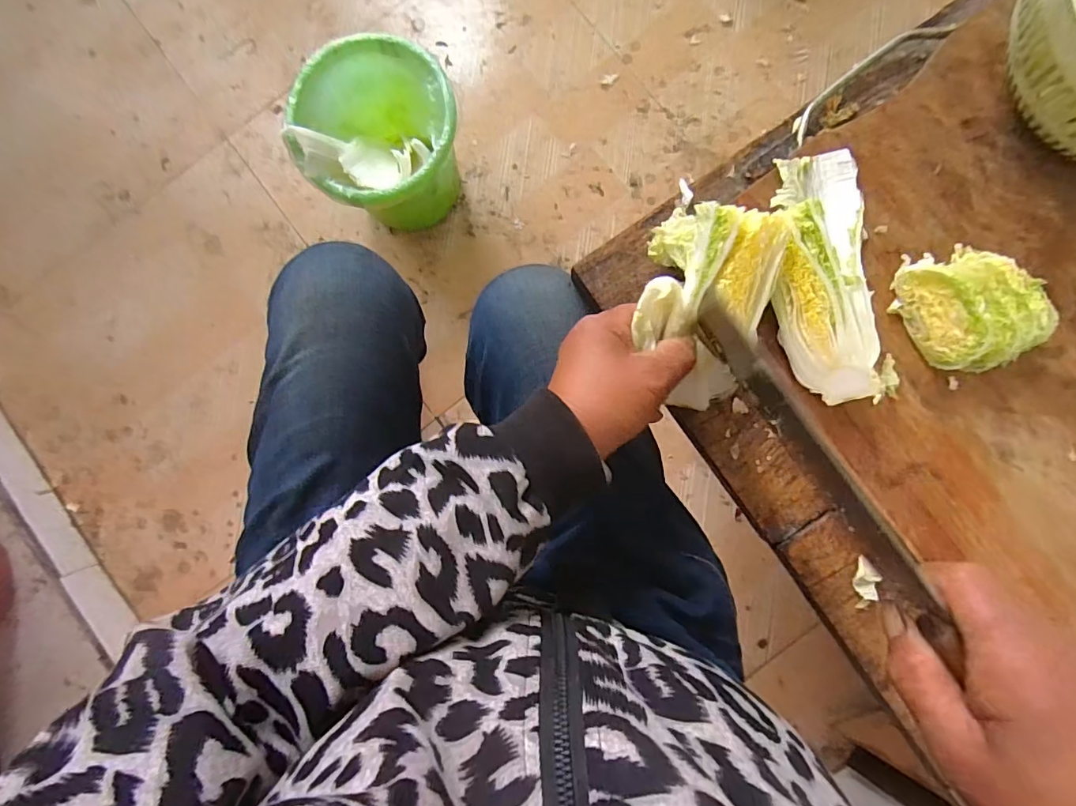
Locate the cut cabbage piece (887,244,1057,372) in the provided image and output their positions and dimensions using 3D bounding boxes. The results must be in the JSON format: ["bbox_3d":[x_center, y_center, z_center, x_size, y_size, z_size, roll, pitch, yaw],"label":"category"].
[{"bbox_3d":[0.274,-0.064,0.314,0.067,0.035,0.080,-32,86,3],"label":"cut cabbage piece"}]

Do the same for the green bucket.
[{"bbox_3d":[-0.220,-0.377,0.725,0.231,0.178,0.214,0,88,5],"label":"green bucket"}]

